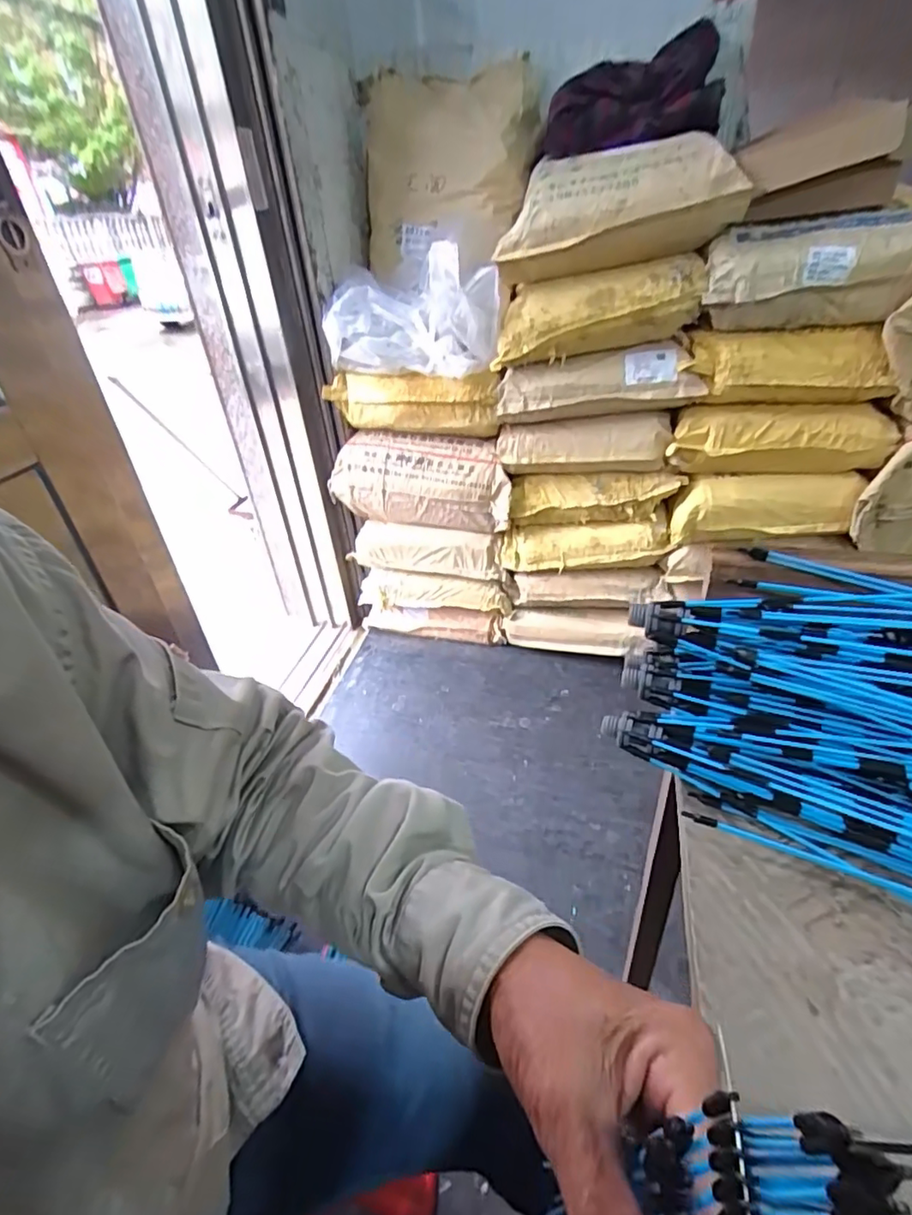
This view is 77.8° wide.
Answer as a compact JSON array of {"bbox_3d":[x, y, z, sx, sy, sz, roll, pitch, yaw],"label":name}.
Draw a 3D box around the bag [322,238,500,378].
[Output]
[{"bbox_3d":[-0.089,-0.669,1.292,0.361,0.224,0.238,14,40,25],"label":"bag"}]

